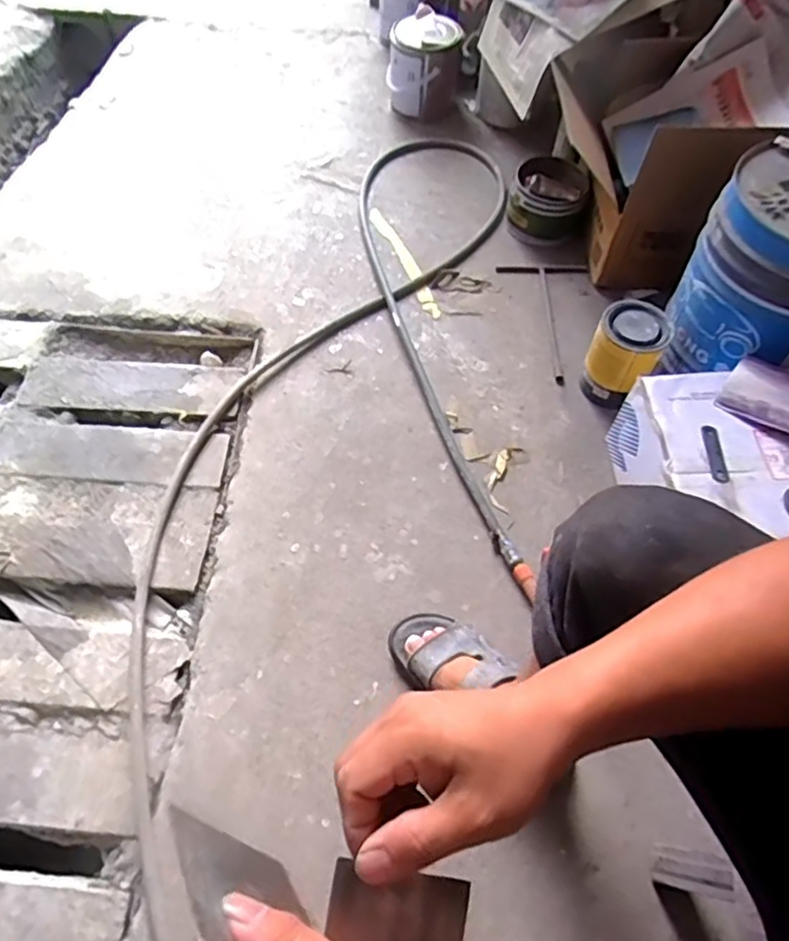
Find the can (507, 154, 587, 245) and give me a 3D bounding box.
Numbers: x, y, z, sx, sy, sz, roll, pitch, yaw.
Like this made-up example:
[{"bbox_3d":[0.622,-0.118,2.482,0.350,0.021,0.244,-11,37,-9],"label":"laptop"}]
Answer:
[{"bbox_3d":[0.305,-0.539,1.282,0.147,0.102,0.160,1,56,-1],"label":"can"}]

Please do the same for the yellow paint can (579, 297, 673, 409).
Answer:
[{"bbox_3d":[0.370,-0.186,1.043,0.102,0.146,0.107,1,56,-1],"label":"yellow paint can"}]

